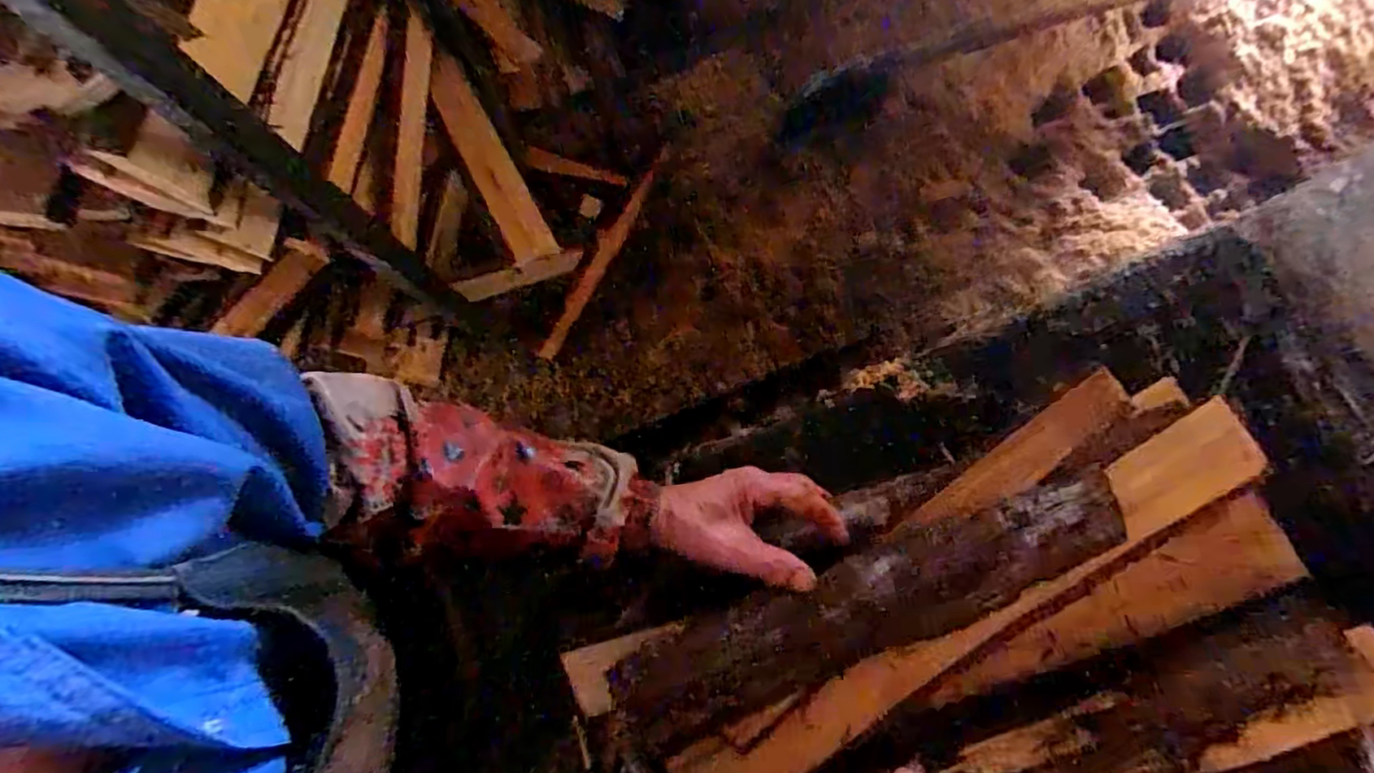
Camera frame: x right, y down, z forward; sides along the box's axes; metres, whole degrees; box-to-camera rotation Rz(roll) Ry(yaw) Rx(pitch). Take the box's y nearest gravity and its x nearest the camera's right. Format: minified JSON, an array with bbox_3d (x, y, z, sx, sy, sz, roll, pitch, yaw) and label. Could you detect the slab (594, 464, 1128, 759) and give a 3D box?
[{"bbox_3d":[0.133,0.154,0.440,0.373,0.027,0.075,-20,79,-5],"label":"slab"}]

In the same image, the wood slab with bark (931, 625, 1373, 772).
[{"bbox_3d":[0.342,0.240,0.445,0.347,0.034,0.063,-16,78,-2],"label":"wood slab with bark"}]

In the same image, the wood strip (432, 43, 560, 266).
[{"bbox_3d":[-0.352,-0.396,1.142,0.083,0.380,0.021,-28,37,-7],"label":"wood strip"}]

